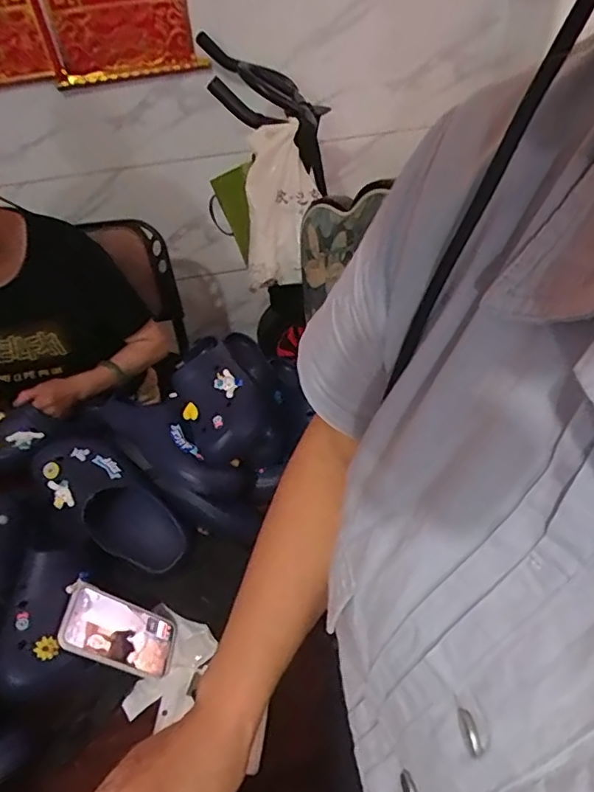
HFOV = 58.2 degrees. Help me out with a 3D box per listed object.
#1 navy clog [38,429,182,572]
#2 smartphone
[{"bbox_3d":[-0.298,0.148,0.817,0.259,0.096,0.117,40,59,14],"label":"navy clog"},{"bbox_3d":[-0.242,0.323,0.734,0.012,0.164,0.088,-34,35,31],"label":"smartphone"}]

